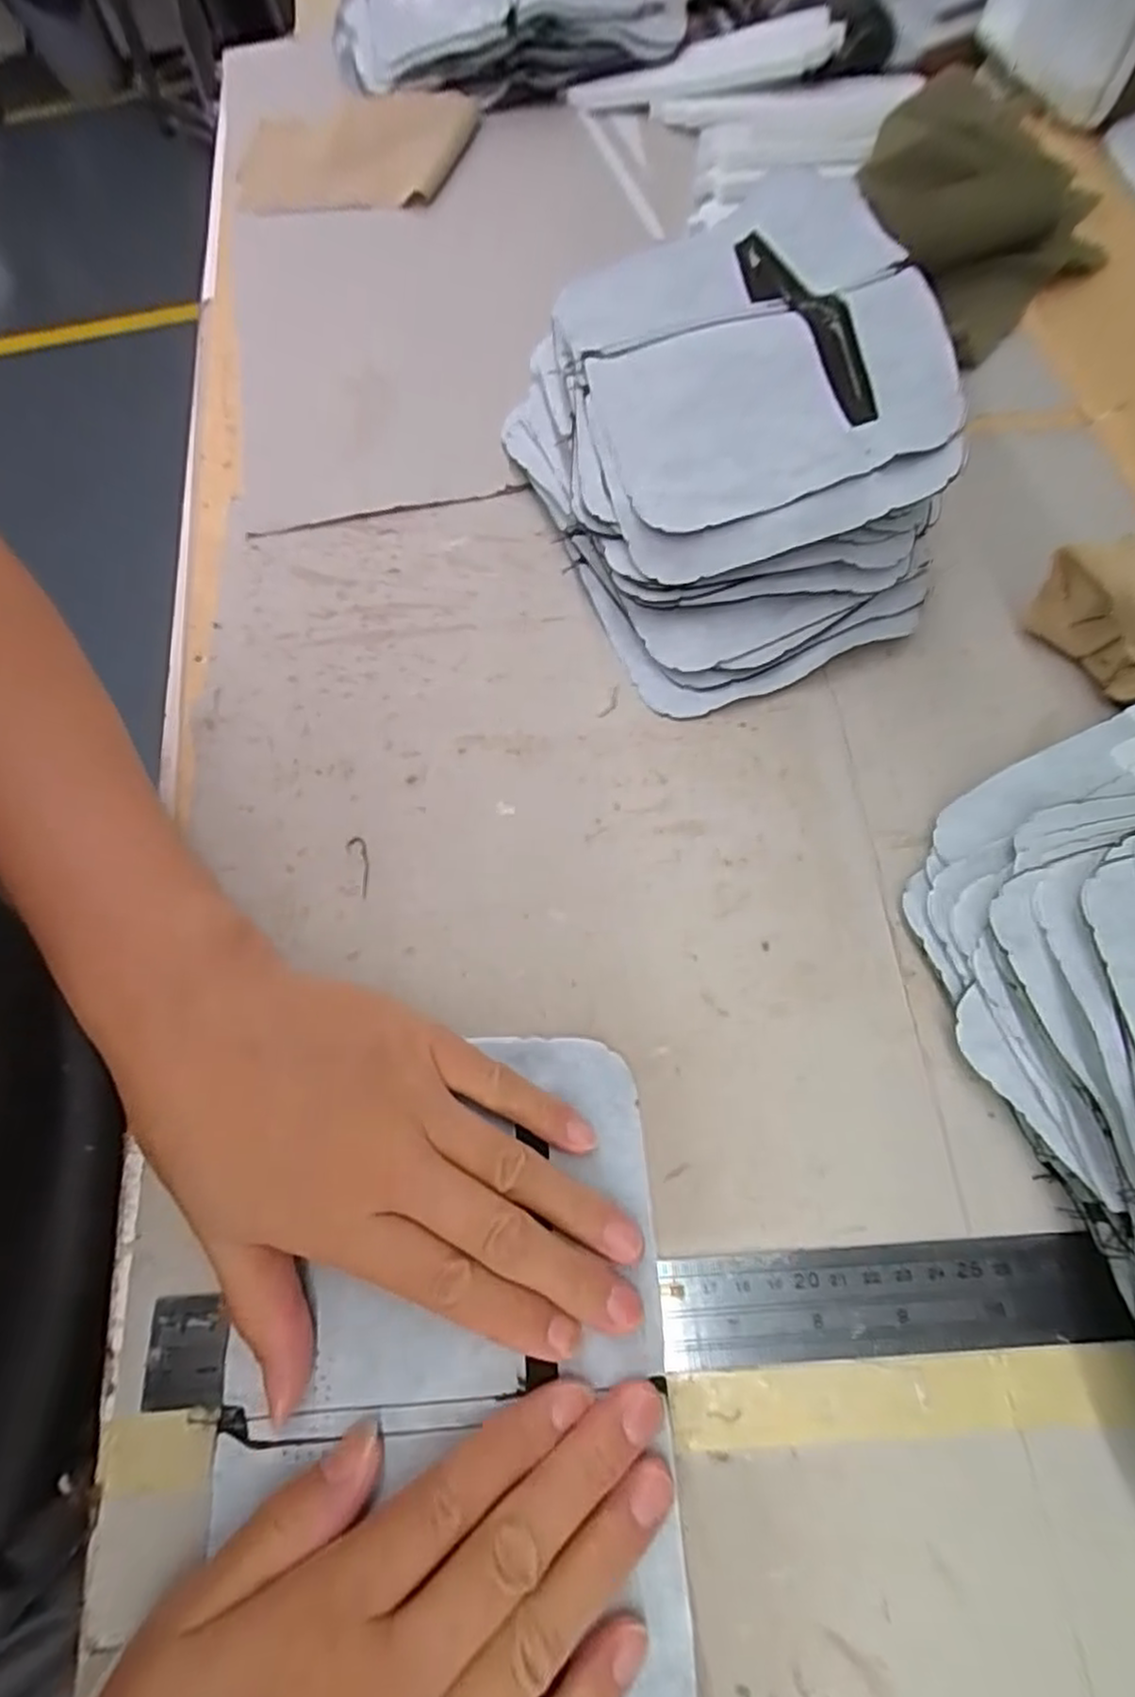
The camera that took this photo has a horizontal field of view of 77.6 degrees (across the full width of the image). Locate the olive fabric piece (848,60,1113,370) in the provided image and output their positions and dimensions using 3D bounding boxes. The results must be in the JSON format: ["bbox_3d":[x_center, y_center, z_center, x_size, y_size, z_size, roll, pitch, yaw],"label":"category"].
[{"bbox_3d":[0.218,-0.368,0.408,0.149,0.053,0.156,-39,70,-14],"label":"olive fabric piece"}]

